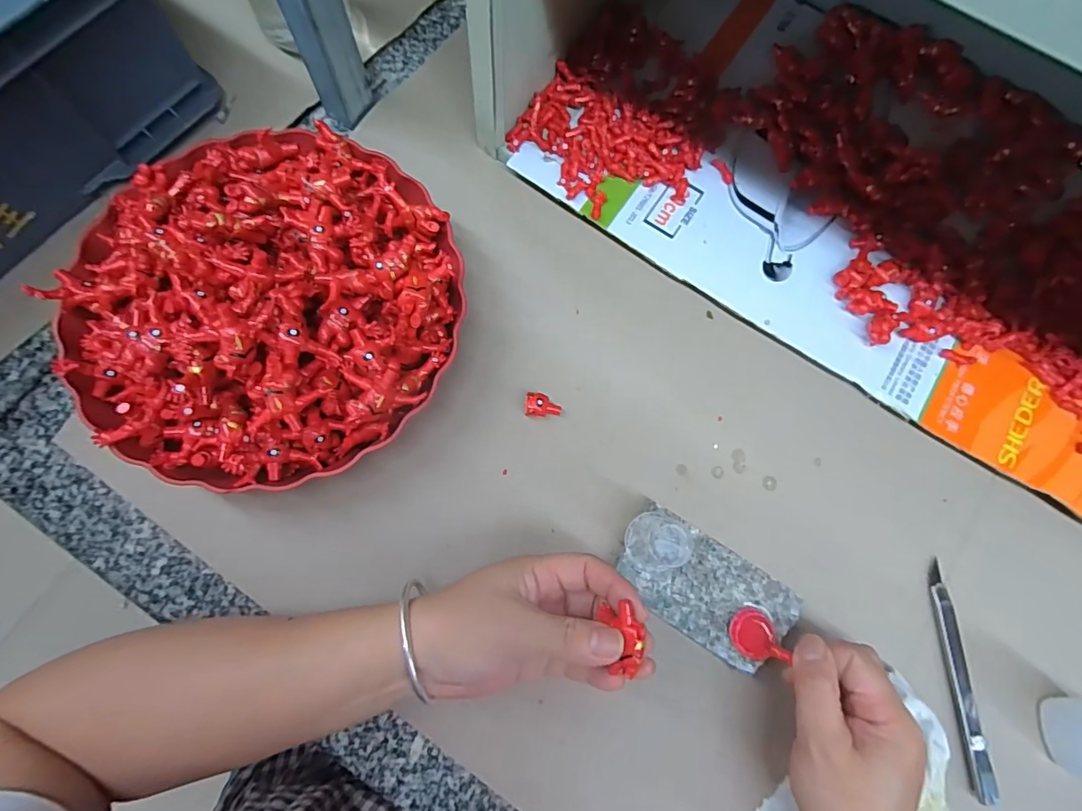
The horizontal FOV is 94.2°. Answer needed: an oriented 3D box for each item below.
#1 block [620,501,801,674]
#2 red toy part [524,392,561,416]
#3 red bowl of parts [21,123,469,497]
[{"bbox_3d":[0.106,0.120,0.332,0.110,0.029,0.059,33,81,7],"label":"block"},{"bbox_3d":[0.001,0.000,0.357,0.025,0.010,0.015,5,78,2],"label":"red toy part"},{"bbox_3d":[-0.178,-0.072,0.319,0.245,0.087,0.233,1,76,-3],"label":"red bowl of parts"}]

